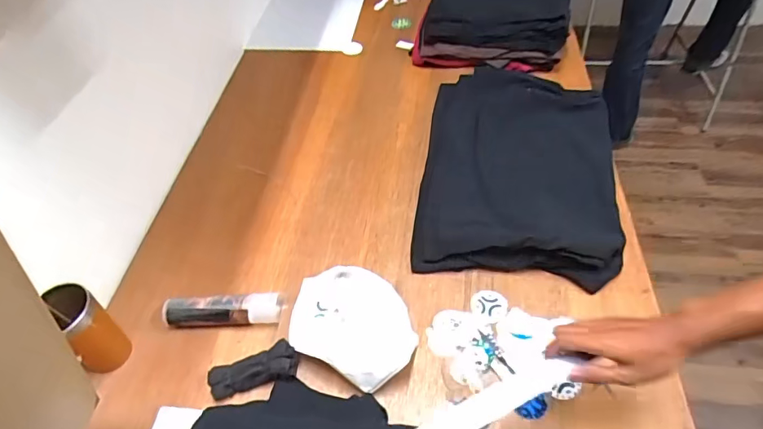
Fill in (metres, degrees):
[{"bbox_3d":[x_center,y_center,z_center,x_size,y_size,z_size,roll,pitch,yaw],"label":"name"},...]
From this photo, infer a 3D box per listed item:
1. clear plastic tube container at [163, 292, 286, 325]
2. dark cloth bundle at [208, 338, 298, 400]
[{"bbox_3d":[-0.252,0.152,0.749,0.187,0.042,0.052,-6,49,0],"label":"clear plastic tube container"},{"bbox_3d":[-0.184,0.228,0.682,0.132,0.043,0.053,-13,49,-6],"label":"dark cloth bundle"}]

